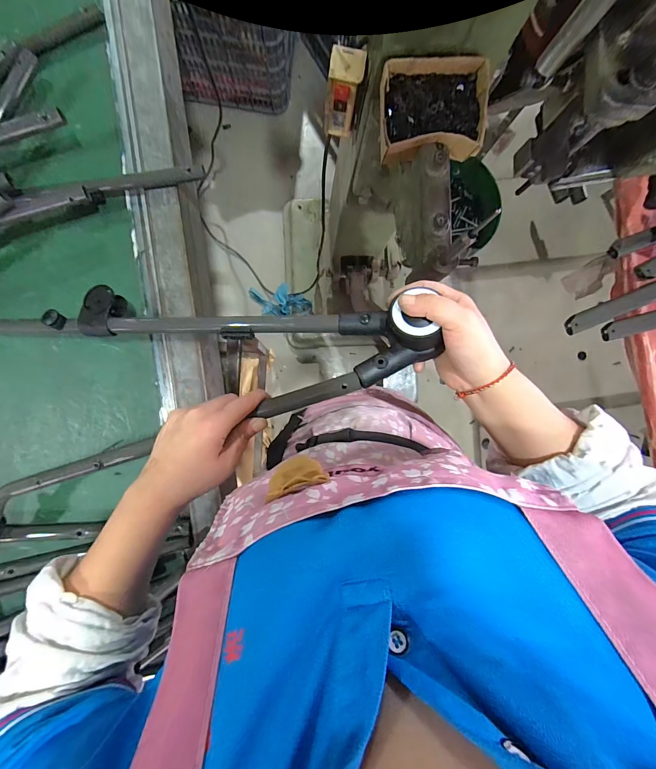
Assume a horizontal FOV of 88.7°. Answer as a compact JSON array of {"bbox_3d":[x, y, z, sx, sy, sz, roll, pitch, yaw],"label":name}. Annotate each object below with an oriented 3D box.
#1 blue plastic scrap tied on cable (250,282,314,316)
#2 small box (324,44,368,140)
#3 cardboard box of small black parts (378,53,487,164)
[{"bbox_3d":[-0.178,-0.317,1.258,0.278,0.041,0.124,17,87,30],"label":"blue plastic scrap tied on cable"},{"bbox_3d":[0.023,-0.443,0.515,0.053,0.108,0.049,10,88,-4],"label":"small box"},{"bbox_3d":[0.135,-0.349,0.434,0.138,0.050,0.099,-5,89,-4],"label":"cardboard box of small black parts"}]

